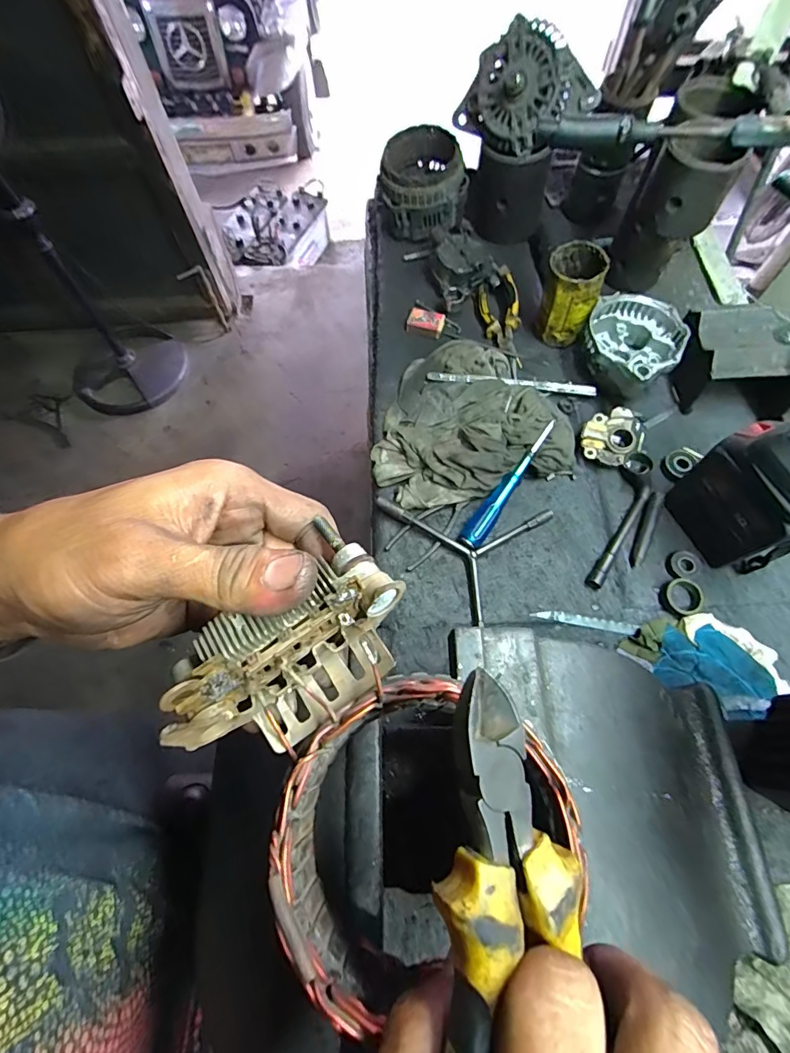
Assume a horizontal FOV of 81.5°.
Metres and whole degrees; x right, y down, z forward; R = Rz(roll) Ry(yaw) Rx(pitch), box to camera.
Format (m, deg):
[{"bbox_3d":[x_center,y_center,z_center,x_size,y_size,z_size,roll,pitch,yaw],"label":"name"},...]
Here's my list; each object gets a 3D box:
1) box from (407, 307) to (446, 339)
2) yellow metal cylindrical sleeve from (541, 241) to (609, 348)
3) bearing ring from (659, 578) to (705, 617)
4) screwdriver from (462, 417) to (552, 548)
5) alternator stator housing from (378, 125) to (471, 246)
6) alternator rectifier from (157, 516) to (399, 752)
[{"bbox_3d":[0.049,-0.318,0.713,0.053,0.018,0.037,16,68,8],"label":"box"},{"bbox_3d":[0.244,-0.325,0.649,0.070,0.114,0.079,15,68,7],"label":"yellow metal cylindrical sleeve"},{"bbox_3d":[0.322,0.080,0.514,0.040,0.020,0.041,0,66,1],"label":"bearing ring"},{"bbox_3d":[0.138,-0.054,0.566,0.026,0.028,0.190,31,70,13],"label":"screwdriver"},{"bbox_3d":[0.048,-0.564,0.773,0.135,0.120,0.125,1,66,1],"label":"alternator stator housing"},{"bbox_3d":[-0.040,0.051,0.178,0.088,0.056,0.040,-24,50,-24],"label":"alternator rectifier"}]

